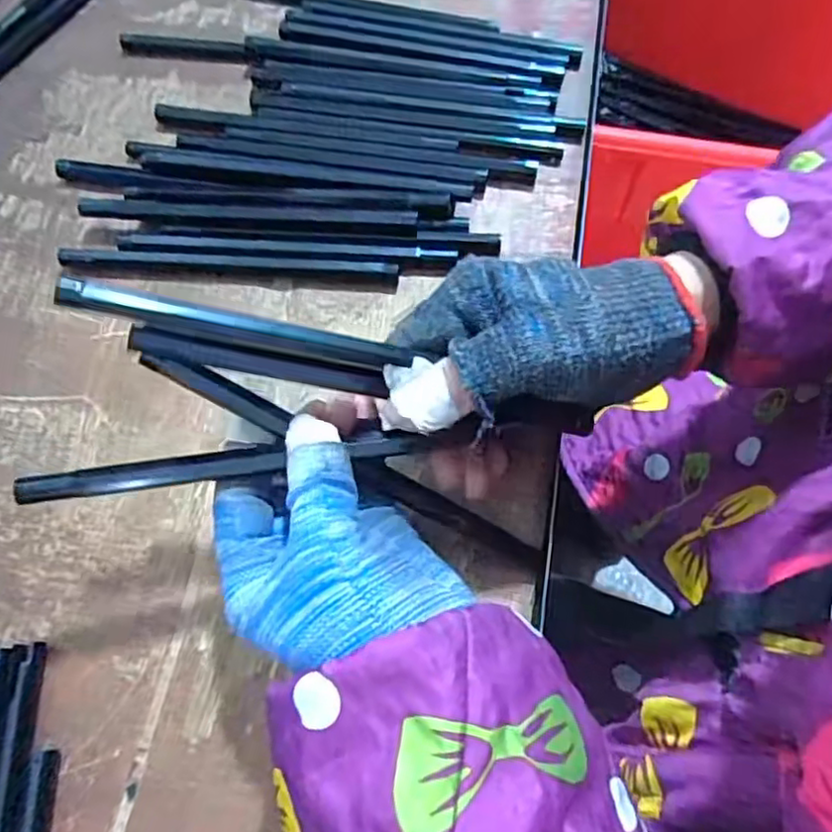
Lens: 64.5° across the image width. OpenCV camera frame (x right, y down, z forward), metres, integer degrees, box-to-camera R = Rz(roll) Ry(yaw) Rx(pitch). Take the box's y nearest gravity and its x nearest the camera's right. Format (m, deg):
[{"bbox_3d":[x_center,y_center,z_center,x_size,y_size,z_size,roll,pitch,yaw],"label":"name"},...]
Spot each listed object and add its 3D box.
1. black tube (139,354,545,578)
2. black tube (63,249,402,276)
[{"bbox_3d":[-0.022,0.023,0.275,0.187,0.015,0.013,30,68,-18],"label":"black tube"},{"bbox_3d":[-0.103,-0.084,0.364,0.186,0.009,0.010,3,67,3],"label":"black tube"}]

